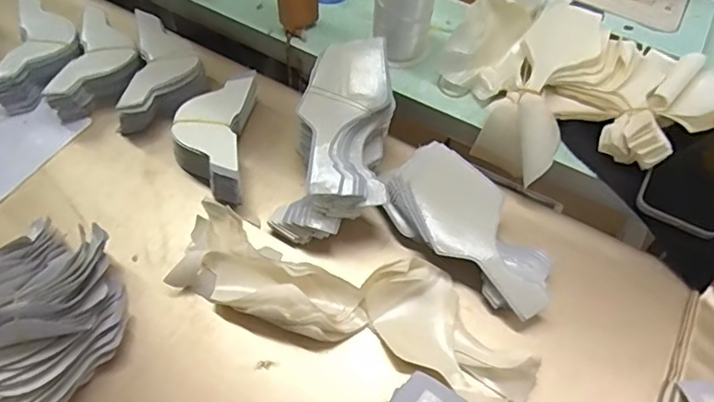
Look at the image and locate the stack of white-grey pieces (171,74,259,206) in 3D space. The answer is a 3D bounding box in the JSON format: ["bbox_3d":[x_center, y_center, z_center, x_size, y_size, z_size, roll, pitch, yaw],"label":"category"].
[{"bbox_3d":[-0.159,-0.075,0.618,0.076,0.058,0.147,2,56,0],"label":"stack of white-grey pieces"}]

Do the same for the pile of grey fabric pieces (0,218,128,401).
[{"bbox_3d":[-0.303,0.094,0.498,0.181,0.081,0.187,34,62,20],"label":"pile of grey fabric pieces"}]

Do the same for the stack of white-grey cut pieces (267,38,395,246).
[{"bbox_3d":[-0.014,-0.061,0.588,0.109,0.083,0.210,10,67,12],"label":"stack of white-grey cut pieces"}]

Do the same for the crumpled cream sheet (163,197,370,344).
[{"bbox_3d":[-0.084,0.069,0.536,0.191,0.036,0.088,21,58,13],"label":"crumpled cream sheet"}]

